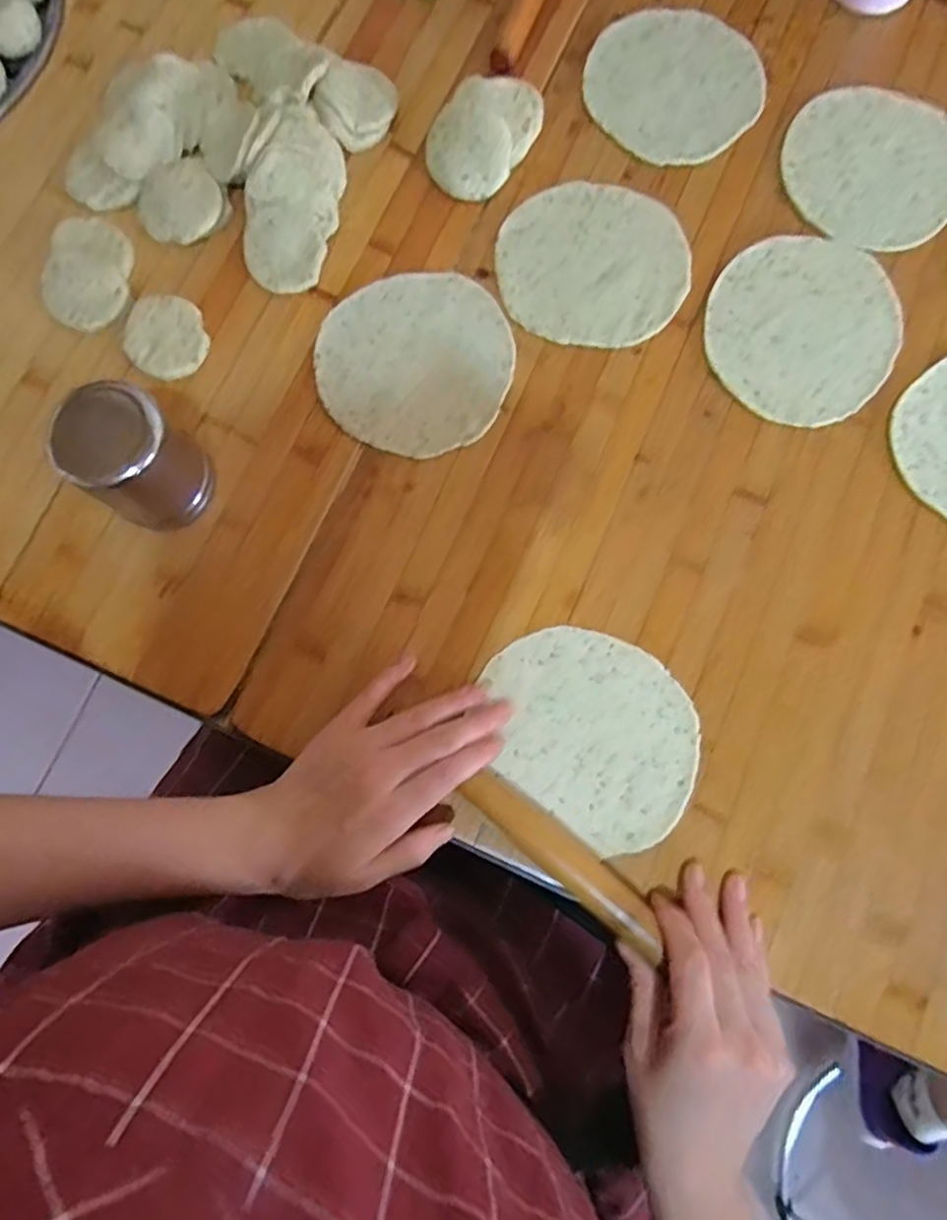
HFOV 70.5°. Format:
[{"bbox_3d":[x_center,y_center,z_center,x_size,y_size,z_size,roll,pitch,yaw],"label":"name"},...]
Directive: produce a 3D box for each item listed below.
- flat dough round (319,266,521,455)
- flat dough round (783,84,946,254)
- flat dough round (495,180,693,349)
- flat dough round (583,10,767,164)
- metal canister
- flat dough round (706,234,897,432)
[{"bbox_3d":[-0.040,-0.173,0.459,0.130,0.004,0.133,0,79,1],"label":"flat dough round"},{"bbox_3d":[0.283,-0.315,0.474,0.124,0.006,0.124,0,79,1],"label":"flat dough round"},{"bbox_3d":[0.084,-0.244,0.469,0.130,0.004,0.122,0,79,1],"label":"flat dough round"},{"bbox_3d":[0.149,-0.392,0.496,0.123,0.004,0.128,0,79,1],"label":"flat dough round"},{"bbox_3d":[-0.208,-0.092,0.411,0.065,0.078,0.063,0,79,1],"label":"metal canister"},{"bbox_3d":[0.222,-0.192,0.452,0.122,0.004,0.135,31,81,7],"label":"flat dough round"}]

